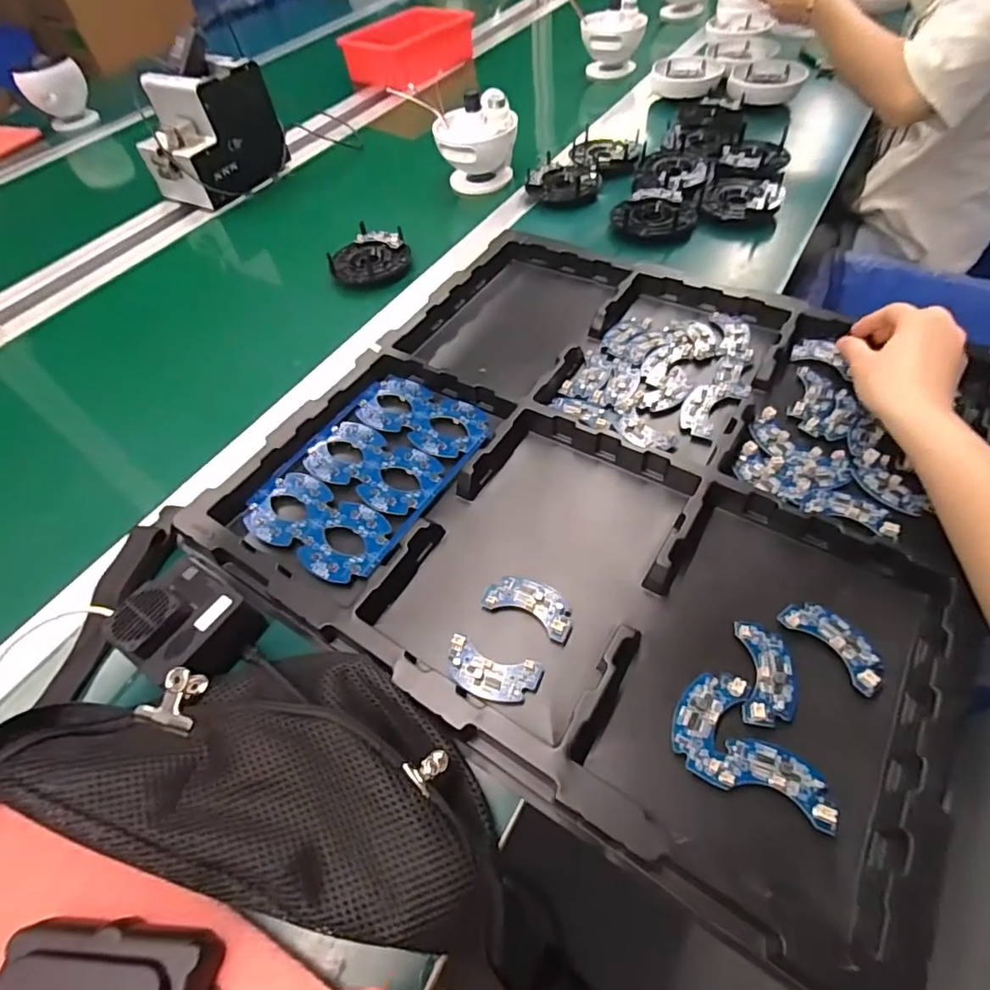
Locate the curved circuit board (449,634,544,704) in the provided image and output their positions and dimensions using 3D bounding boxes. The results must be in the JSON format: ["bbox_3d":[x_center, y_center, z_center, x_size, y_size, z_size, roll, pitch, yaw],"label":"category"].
[{"bbox_3d":[-0.003,0.117,0.354,0.062,0.011,0.032,15,56,17],"label":"curved circuit board"}]

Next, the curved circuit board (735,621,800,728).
[{"bbox_3d":[0.174,0.112,0.341,0.034,0.008,0.064,4,53,9],"label":"curved circuit board"}]

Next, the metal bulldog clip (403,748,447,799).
[{"bbox_3d":[-0.037,0.148,0.294,0.022,0.010,0.020,-39,57,-23],"label":"metal bulldog clip"}]

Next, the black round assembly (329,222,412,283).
[{"bbox_3d":[-0.152,-0.301,0.679,0.090,0.031,0.082,-3,53,4],"label":"black round assembly"}]

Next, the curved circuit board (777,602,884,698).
[{"bbox_3d":[0.221,0.094,0.348,0.029,0.008,0.064,-32,56,-17],"label":"curved circuit board"}]

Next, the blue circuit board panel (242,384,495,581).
[{"bbox_3d":[-0.104,-0.022,0.471,0.141,0.015,0.203,26,58,24],"label":"blue circuit board panel"}]

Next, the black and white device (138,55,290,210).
[{"bbox_3d":[-0.432,-0.546,0.815,0.113,0.141,0.182,24,59,22],"label":"black and white device"}]

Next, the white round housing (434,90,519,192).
[{"bbox_3d":[-0.027,-0.503,0.773,0.117,0.105,0.103,-6,53,2],"label":"white round housing"}]

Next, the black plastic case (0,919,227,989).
[{"bbox_3d":[-0.192,0.240,0.261,0.103,0.024,0.050,-3,53,4],"label":"black plastic case"}]

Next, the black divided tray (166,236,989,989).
[{"bbox_3d":[0.091,-0.027,0.452,0.521,0.036,0.505,25,58,24],"label":"black divided tray"}]

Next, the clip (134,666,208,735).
[{"bbox_3d":[-0.194,0.126,0.332,0.039,0.022,0.034,15,56,17],"label":"clip"}]

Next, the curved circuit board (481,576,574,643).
[{"bbox_3d":[0.025,0.077,0.383,0.066,0.012,0.032,20,58,20],"label":"curved circuit board"}]

